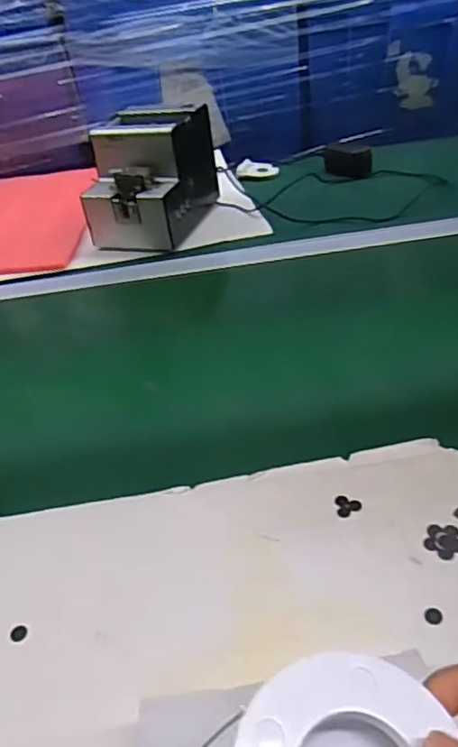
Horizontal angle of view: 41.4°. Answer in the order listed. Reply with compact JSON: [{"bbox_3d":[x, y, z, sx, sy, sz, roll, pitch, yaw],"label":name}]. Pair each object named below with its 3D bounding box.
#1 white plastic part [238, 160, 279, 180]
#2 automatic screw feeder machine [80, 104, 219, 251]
[{"bbox_3d":[0.049,-0.346,1.033,0.069,0.030,0.038,-3,37,6],"label":"white plastic part"},{"bbox_3d":[-0.109,-0.281,0.854,0.126,0.139,0.185,7,39,18],"label":"automatic screw feeder machine"}]

